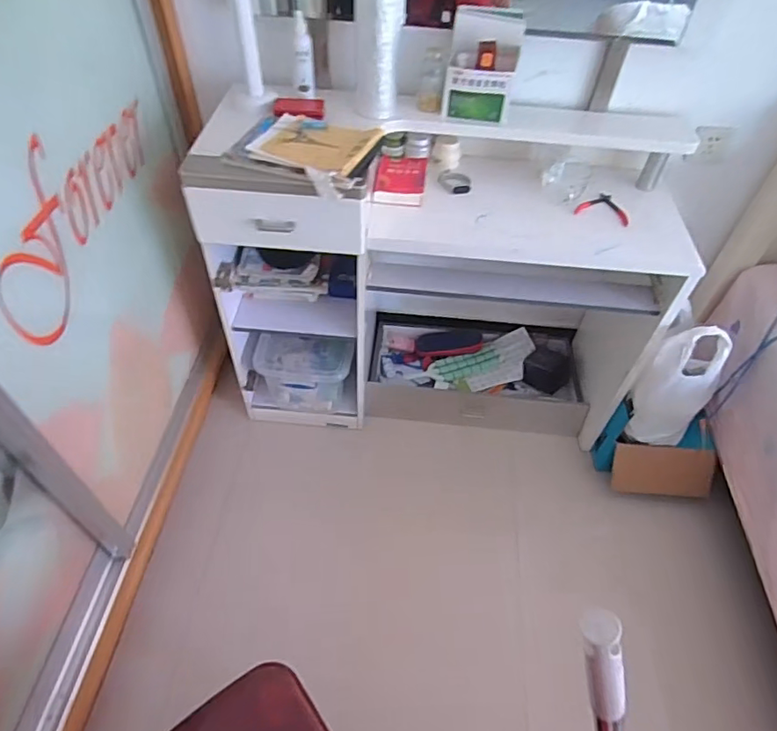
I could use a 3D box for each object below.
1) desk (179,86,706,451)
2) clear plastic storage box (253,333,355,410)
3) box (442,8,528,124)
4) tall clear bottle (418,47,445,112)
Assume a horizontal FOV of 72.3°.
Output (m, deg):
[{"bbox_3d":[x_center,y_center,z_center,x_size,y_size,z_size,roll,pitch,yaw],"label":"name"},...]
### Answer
[{"bbox_3d":[0.126,-0.218,1.432,1.037,0.834,0.465,2,50,-1],"label":"desk"},{"bbox_3d":[-0.239,0.029,1.532,0.265,0.197,0.161,6,50,2],"label":"clear plastic storage box"},{"bbox_3d":[0.199,-0.632,1.132,0.143,0.191,0.092,11,51,6],"label":"box"},{"bbox_3d":[0.094,-0.621,1.158,0.051,0.110,0.043,7,51,3],"label":"tall clear bottle"}]

